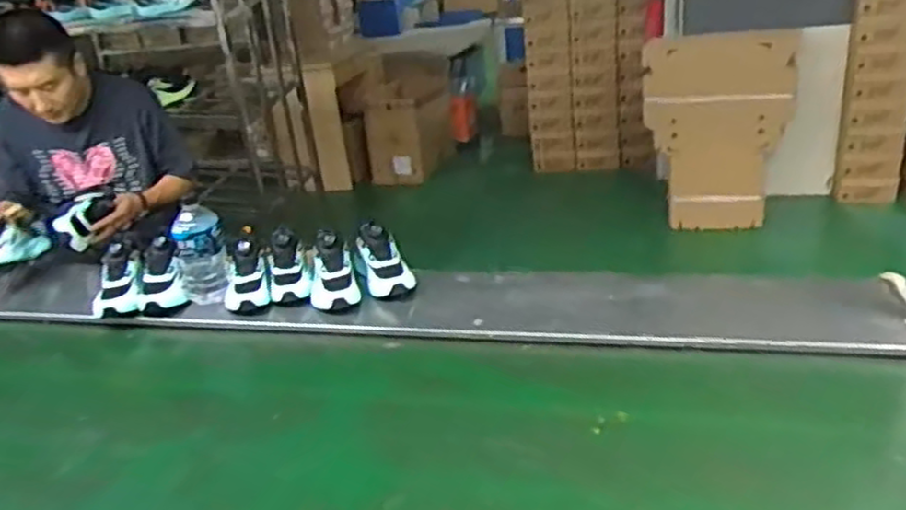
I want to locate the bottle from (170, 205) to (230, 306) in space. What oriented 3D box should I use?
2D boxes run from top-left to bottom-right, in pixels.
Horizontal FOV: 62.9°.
[{"bbox_3d":[-0.480,0.002,1.416,0.089,0.201,0.099,-13,25,-14],"label":"bottle"}]

